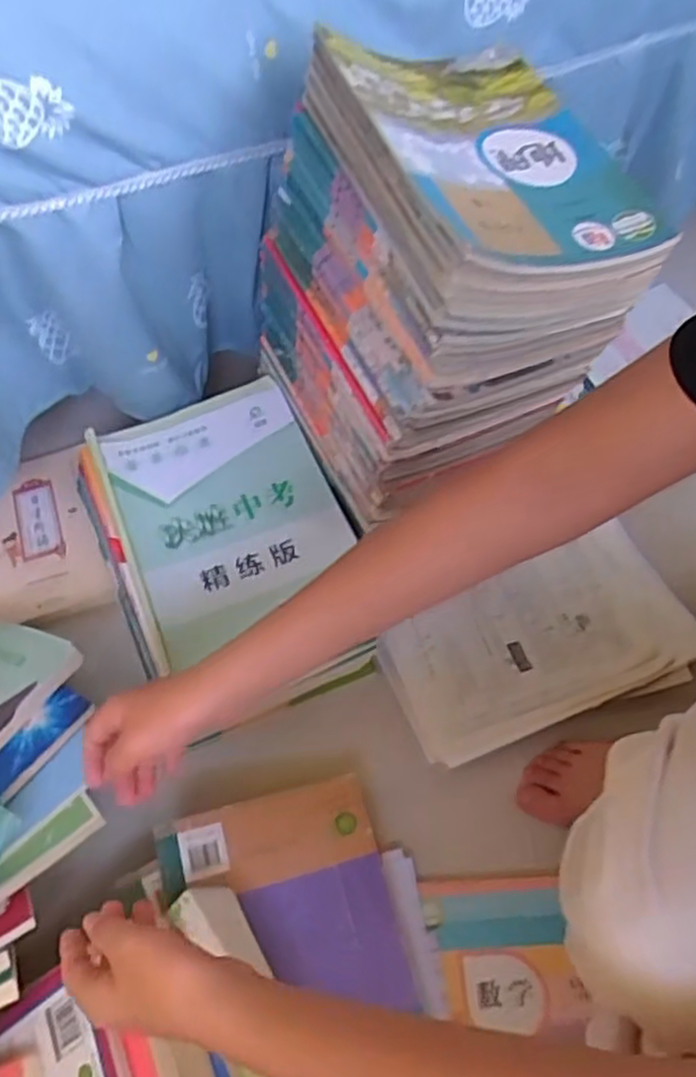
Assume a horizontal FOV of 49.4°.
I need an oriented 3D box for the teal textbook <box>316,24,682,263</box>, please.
[{"bbox_3d":[0.107,-0.288,0.550,0.184,0.018,0.244,-14,62,-24],"label":"teal textbook"}]

